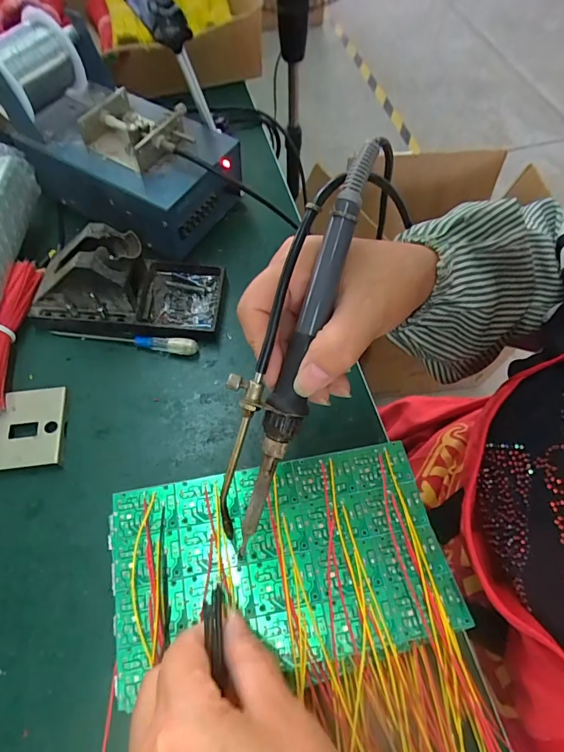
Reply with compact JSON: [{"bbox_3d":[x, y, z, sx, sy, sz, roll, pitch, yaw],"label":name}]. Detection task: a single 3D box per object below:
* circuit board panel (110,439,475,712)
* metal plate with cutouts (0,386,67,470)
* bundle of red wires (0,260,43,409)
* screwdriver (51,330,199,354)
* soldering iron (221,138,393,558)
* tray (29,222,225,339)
[{"bbox_3d":[-0.001,0.098,0.237,0.176,0.005,0.100,-8,63,-7],"label":"circuit board panel"},{"bbox_3d":[-0.201,0.041,0.333,0.065,0.009,0.063,-7,63,-7],"label":"metal plate with cutouts"},{"bbox_3d":[-0.222,-0.038,0.354,0.015,0.026,0.134,-1,62,-4],"label":"bundle of red wires"},{"bbox_3d":[-0.135,-0.034,0.375,0.126,0.013,0.013,10,62,2],"label":"screwdriver"},{"bbox_3d":[0.004,-0.014,0.214,0.033,0.030,0.199,20,96,7],"label":"soldering iron"},{"bbox_3d":[-0.132,-0.083,0.368,0.154,0.067,0.077,5,62,-1],"label":"tray"}]

